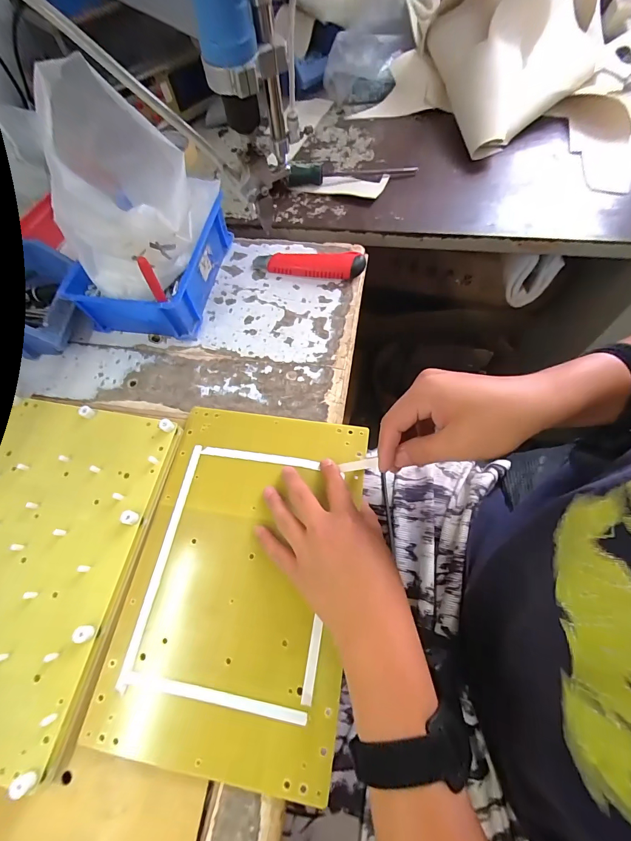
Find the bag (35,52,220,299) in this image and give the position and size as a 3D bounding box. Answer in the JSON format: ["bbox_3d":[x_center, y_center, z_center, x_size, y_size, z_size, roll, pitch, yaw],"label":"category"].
[{"bbox_3d":[-0.194,-0.240,0.383,0.152,0.153,0.156,-10,65,-2],"label":"bag"}]

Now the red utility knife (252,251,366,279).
[{"bbox_3d":[-0.011,-0.205,0.474,0.147,0.023,0.031,8,65,7],"label":"red utility knife"}]

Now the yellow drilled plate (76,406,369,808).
[{"bbox_3d":[-0.065,0.129,0.328,0.192,0.007,0.292,7,65,7],"label":"yellow drilled plate"}]

